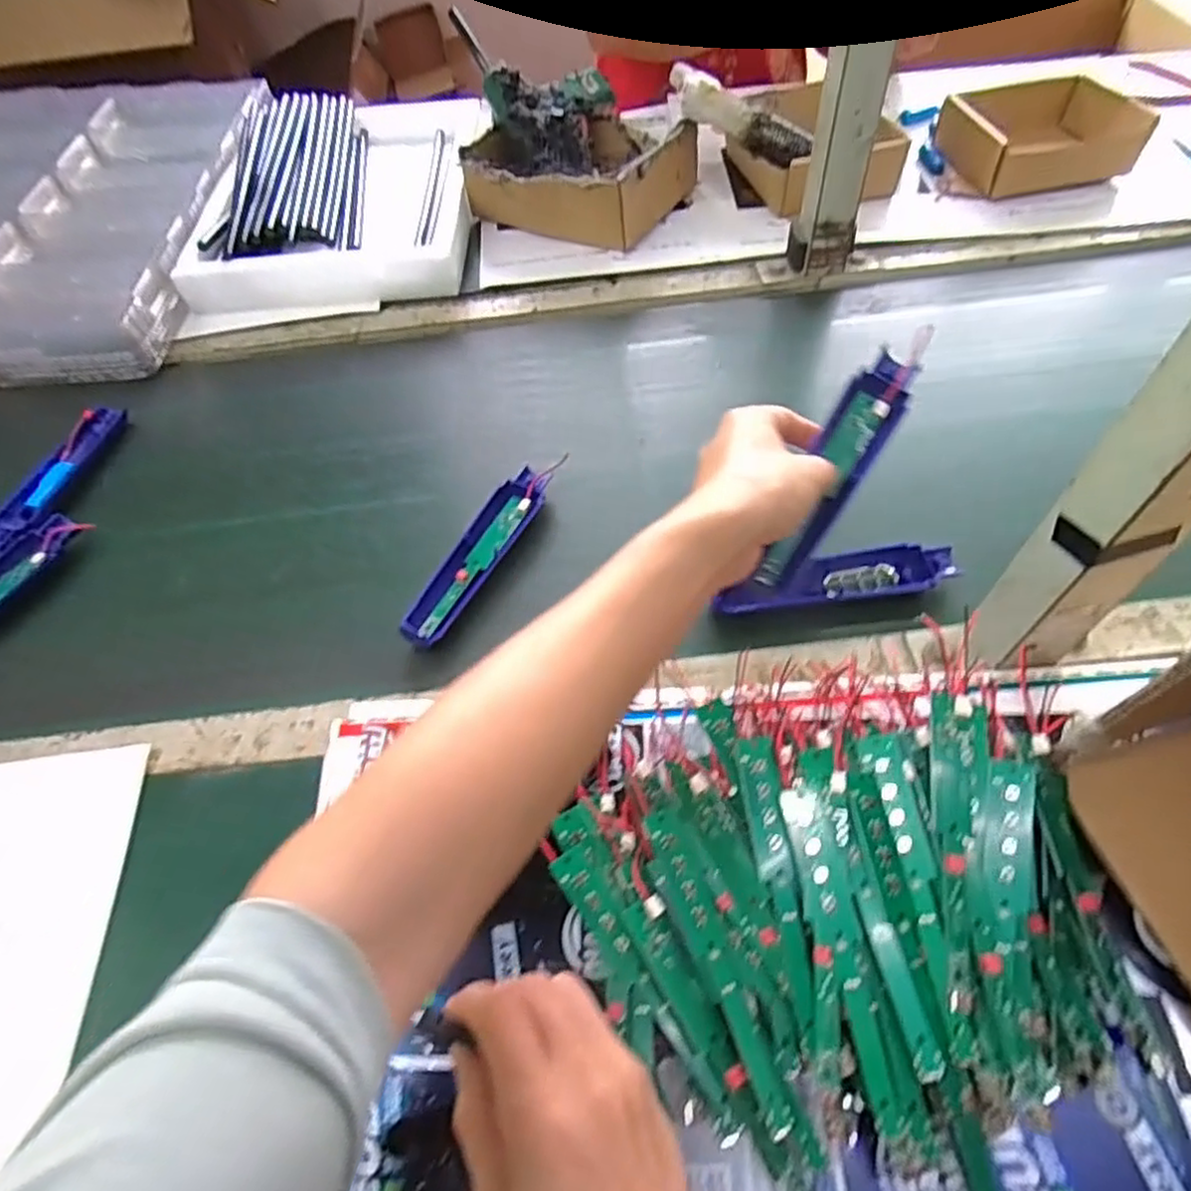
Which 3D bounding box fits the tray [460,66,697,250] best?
[{"bbox_3d":[-0.012,-0.499,0.771,0.223,0.104,0.239,26,61,19],"label":"tray"}]

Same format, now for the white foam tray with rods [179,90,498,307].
[{"bbox_3d":[-0.281,-0.458,0.786,0.285,0.063,0.371,-1,56,3],"label":"white foam tray with rods"}]

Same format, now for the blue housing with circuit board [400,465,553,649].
[{"bbox_3d":[-0.088,-0.031,0.513,0.034,0.023,0.168,25,61,19],"label":"blue housing with circuit board"}]

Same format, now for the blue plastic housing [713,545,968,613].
[{"bbox_3d":[0.166,-0.013,0.480,0.167,0.018,0.041,-6,55,-1],"label":"blue plastic housing"}]

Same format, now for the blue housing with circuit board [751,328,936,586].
[{"bbox_3d":[0.150,-0.080,0.417,0.034,0.024,0.176,27,85,20],"label":"blue housing with circuit board"}]

